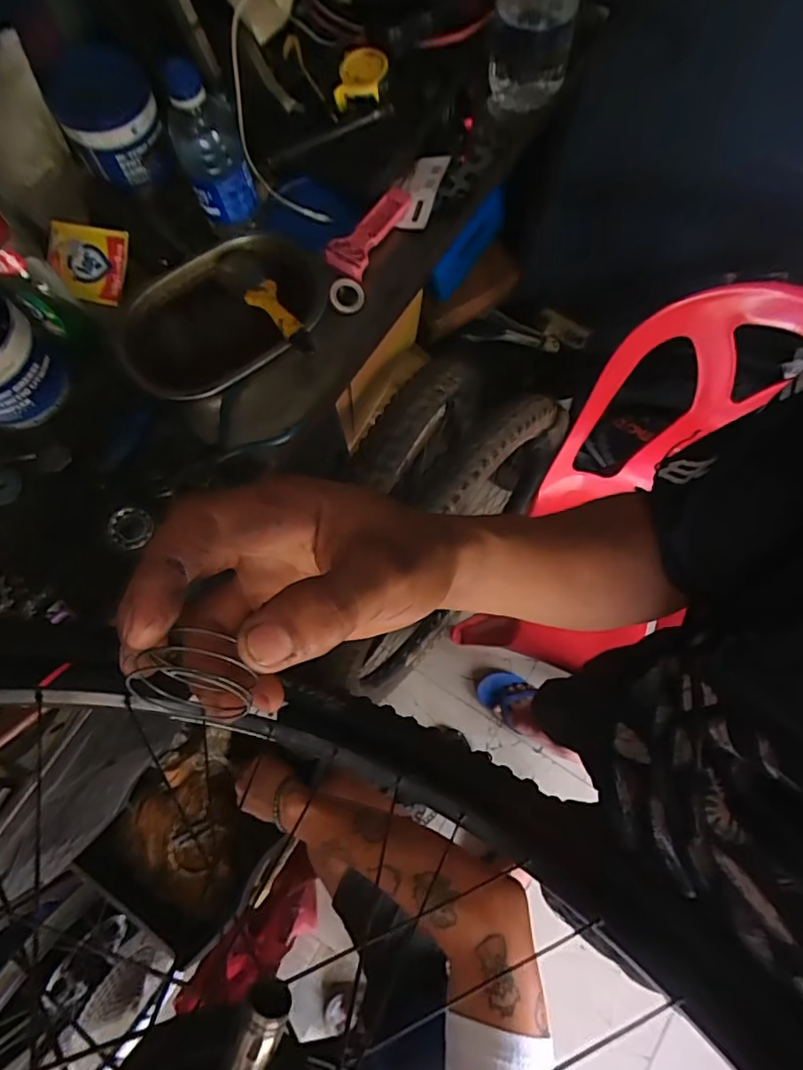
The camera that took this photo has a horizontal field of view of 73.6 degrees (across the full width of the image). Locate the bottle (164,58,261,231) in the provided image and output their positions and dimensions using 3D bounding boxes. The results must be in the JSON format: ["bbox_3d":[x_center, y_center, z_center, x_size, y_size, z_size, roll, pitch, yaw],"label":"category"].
[{"bbox_3d":[-0.190,-0.382,0.536,0.065,0.144,0.061,-19,77,-5],"label":"bottle"}]

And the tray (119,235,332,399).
[{"bbox_3d":[-0.187,-0.231,0.578,0.226,0.054,0.143,-33,79,-8],"label":"tray"}]

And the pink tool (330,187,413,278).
[{"bbox_3d":[-0.035,-0.342,0.603,0.044,0.025,0.119,31,78,6],"label":"pink tool"}]

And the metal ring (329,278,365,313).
[{"bbox_3d":[-0.059,-0.263,0.589,0.038,0.005,0.039,2,84,-16],"label":"metal ring"}]

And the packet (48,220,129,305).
[{"bbox_3d":[-0.348,-0.301,0.591,0.090,0.012,0.080,10,93,1],"label":"packet"}]

